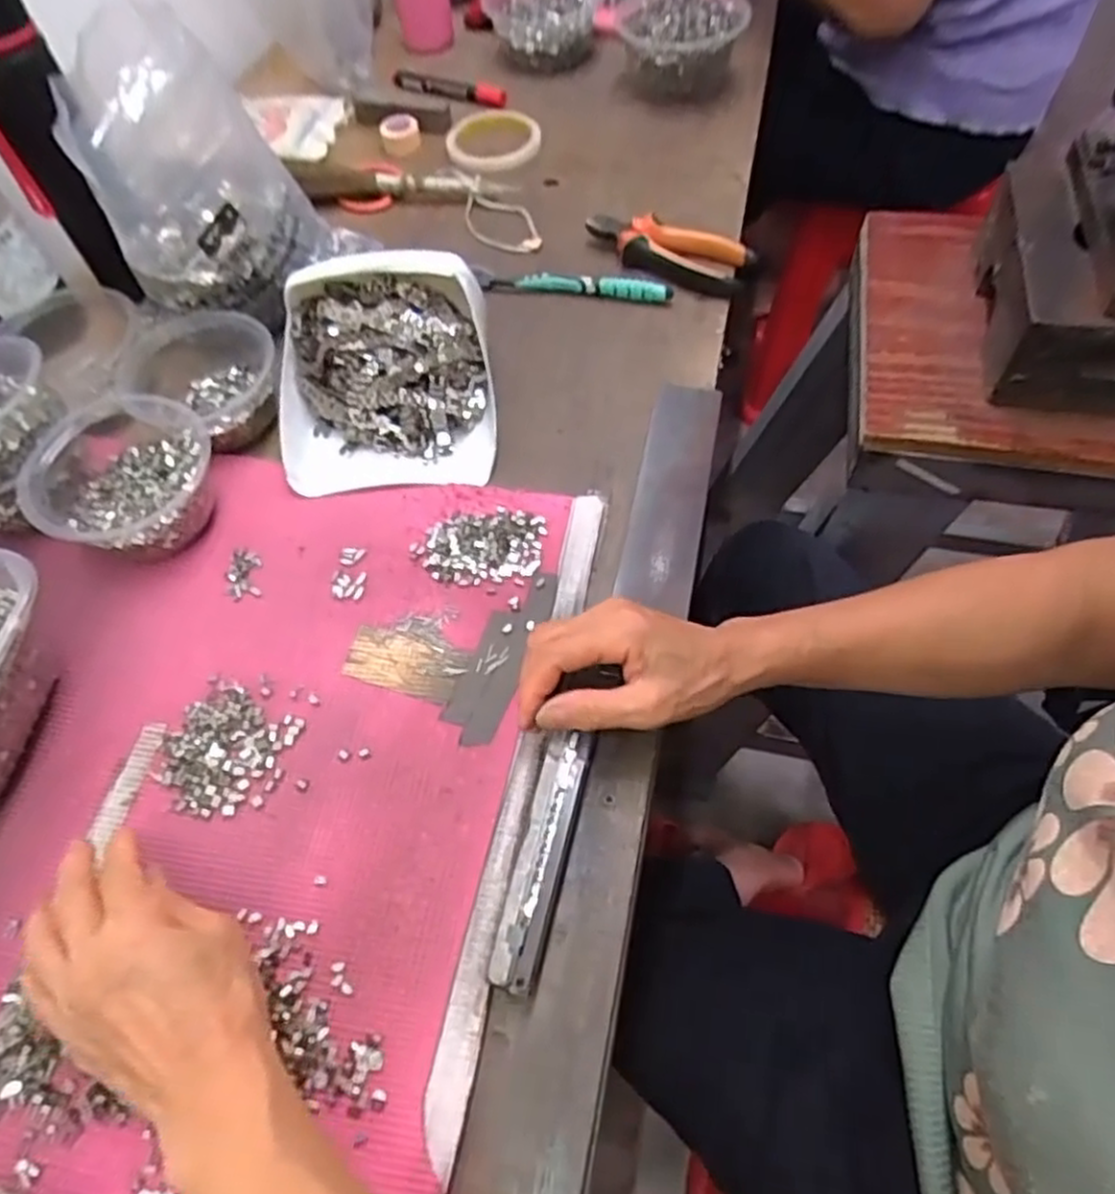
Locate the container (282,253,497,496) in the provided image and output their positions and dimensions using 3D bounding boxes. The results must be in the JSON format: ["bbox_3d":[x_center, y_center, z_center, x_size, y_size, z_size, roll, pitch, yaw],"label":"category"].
[{"bbox_3d":[-0.127,-0.168,0.555,0.153,0.082,0.153,-5,58,2],"label":"container"}]

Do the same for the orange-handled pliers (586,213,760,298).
[{"bbox_3d":[0.093,-0.301,0.662,0.149,0.024,0.056,19,62,15],"label":"orange-handled pliers"}]

